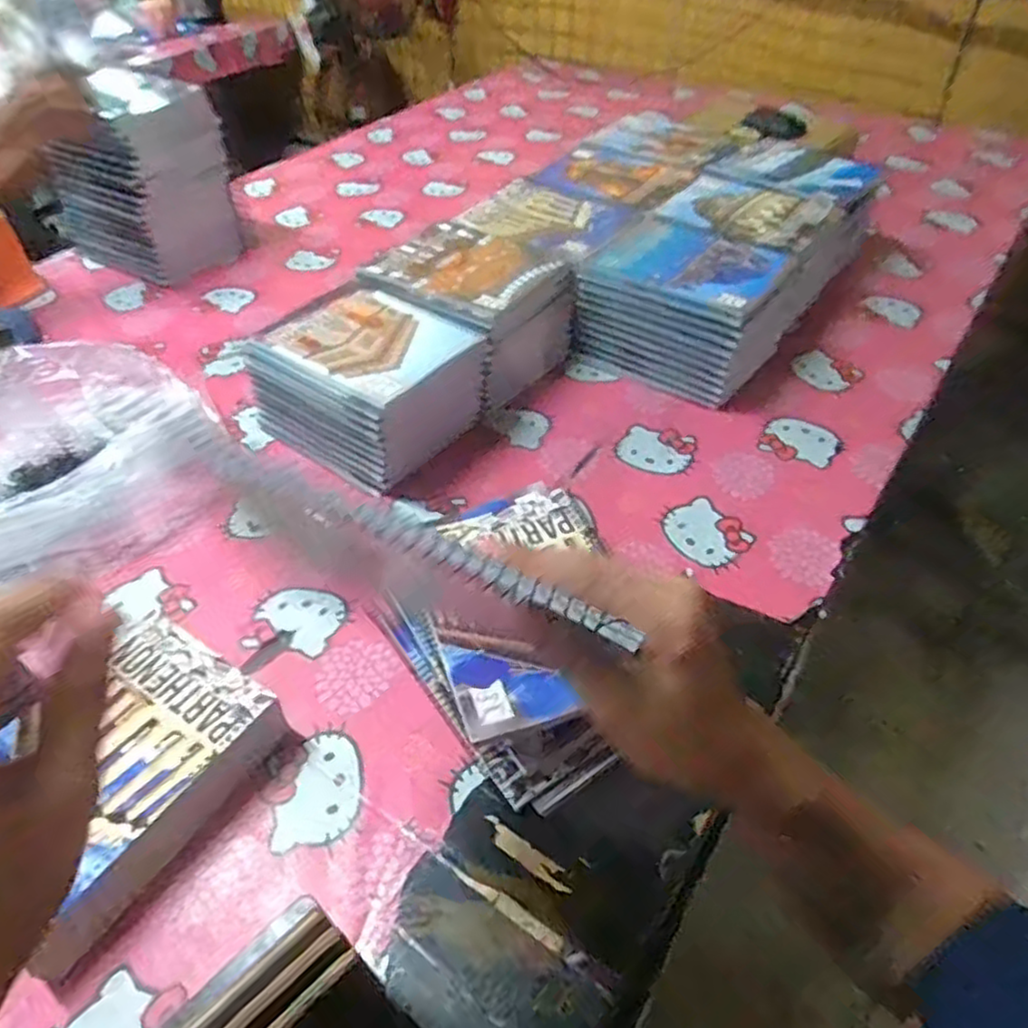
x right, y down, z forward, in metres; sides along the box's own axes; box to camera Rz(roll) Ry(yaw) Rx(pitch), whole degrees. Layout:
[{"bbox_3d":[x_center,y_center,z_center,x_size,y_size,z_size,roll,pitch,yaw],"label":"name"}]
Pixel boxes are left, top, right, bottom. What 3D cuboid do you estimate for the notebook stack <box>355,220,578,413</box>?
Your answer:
[{"bbox_3d":[-0.050,-0.232,0.829,0.205,0.122,0.179,31,54,27],"label":"notebook stack"}]

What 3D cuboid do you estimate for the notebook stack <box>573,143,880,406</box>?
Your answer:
[{"bbox_3d":[0.304,-0.342,0.932,0.216,0.130,0.514,28,53,25],"label":"notebook stack"}]

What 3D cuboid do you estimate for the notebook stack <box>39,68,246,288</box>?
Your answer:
[{"bbox_3d":[-0.538,-0.485,1.023,0.218,0.226,0.156,23,51,21],"label":"notebook stack"}]

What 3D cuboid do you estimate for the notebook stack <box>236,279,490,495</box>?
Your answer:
[{"bbox_3d":[-0.150,-0.137,0.742,0.190,0.119,0.167,26,52,24],"label":"notebook stack"}]

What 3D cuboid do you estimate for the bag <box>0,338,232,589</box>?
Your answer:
[{"bbox_3d":[-0.437,-0.052,0.670,0.256,0.124,0.213,-34,54,-27],"label":"bag"}]

